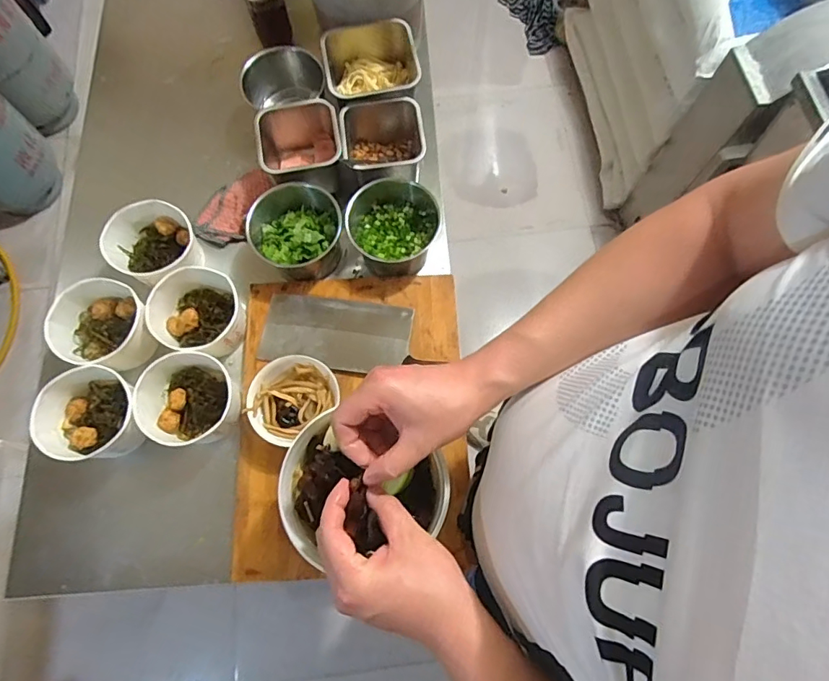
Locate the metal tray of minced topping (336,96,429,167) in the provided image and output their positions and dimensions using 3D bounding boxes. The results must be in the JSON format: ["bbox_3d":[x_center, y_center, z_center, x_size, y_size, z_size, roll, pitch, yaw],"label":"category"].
[{"bbox_3d":[-0.047,-0.291,0.757,0.121,0.090,0.113,-8,72,-2],"label":"metal tray of minced topping"}]

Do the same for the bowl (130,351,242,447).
[{"bbox_3d":[-0.288,0.081,0.649,0.120,0.074,0.114,0,72,0],"label":"bowl"}]

